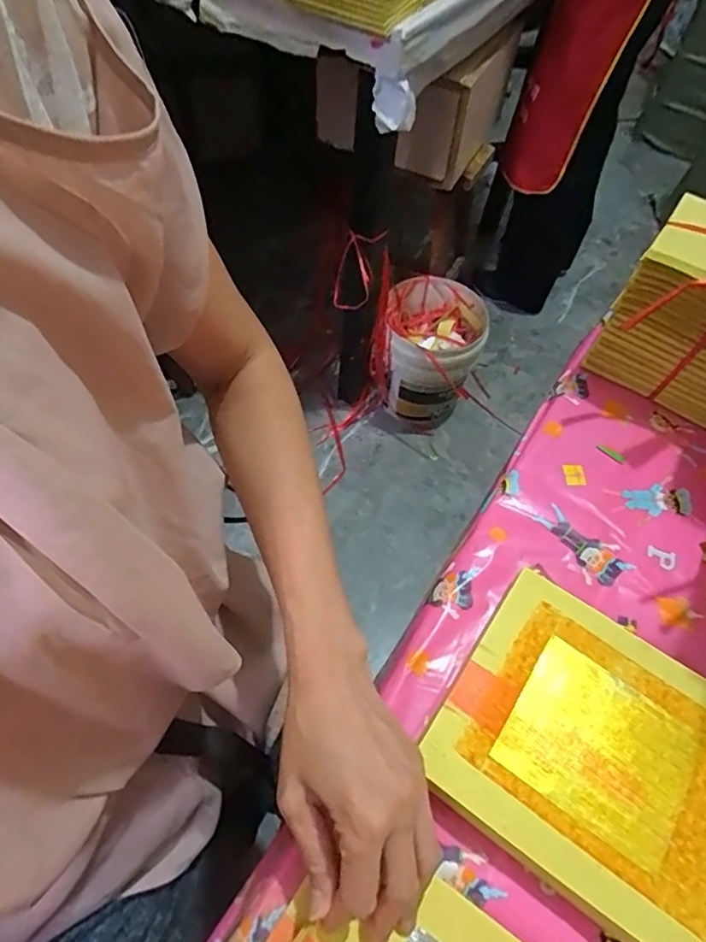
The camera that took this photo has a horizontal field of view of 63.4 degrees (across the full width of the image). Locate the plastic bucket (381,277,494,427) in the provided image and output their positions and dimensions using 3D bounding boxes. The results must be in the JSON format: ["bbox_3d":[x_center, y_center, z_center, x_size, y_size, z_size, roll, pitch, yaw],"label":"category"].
[{"bbox_3d":[0.175,-0.278,1.414,0.245,0.269,0.247,23,59,10],"label":"plastic bucket"}]

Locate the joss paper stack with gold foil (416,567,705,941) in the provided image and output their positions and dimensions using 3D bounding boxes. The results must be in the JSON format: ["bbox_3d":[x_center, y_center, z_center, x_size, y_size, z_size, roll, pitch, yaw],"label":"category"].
[{"bbox_3d":[0.170,0.189,0.362,0.224,0.029,0.159,33,62,15],"label":"joss paper stack with gold foil"}]

